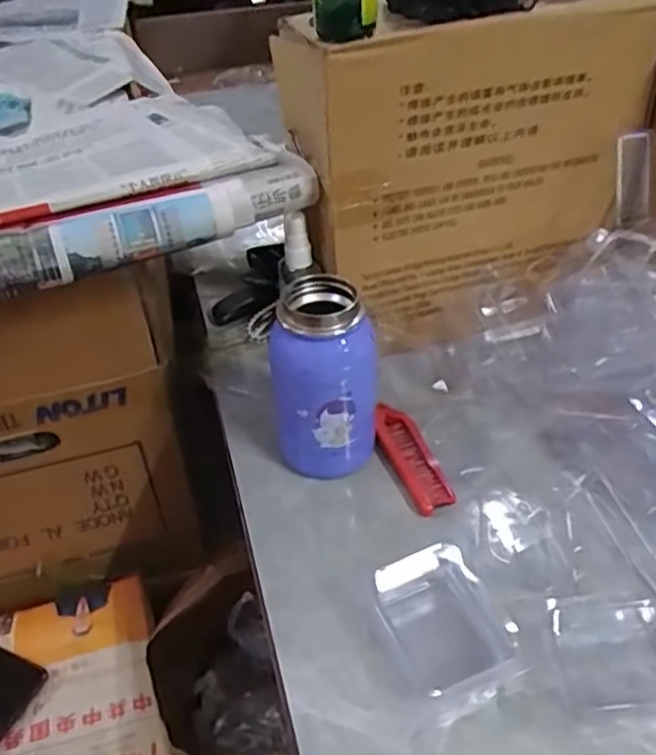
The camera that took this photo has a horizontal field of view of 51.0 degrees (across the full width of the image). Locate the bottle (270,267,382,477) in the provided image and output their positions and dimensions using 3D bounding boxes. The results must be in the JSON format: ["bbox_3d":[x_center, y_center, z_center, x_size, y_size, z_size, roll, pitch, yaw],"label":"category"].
[{"bbox_3d":[-0.003,0.007,0.494,0.067,0.145,0.062,11,42,15],"label":"bottle"}]

